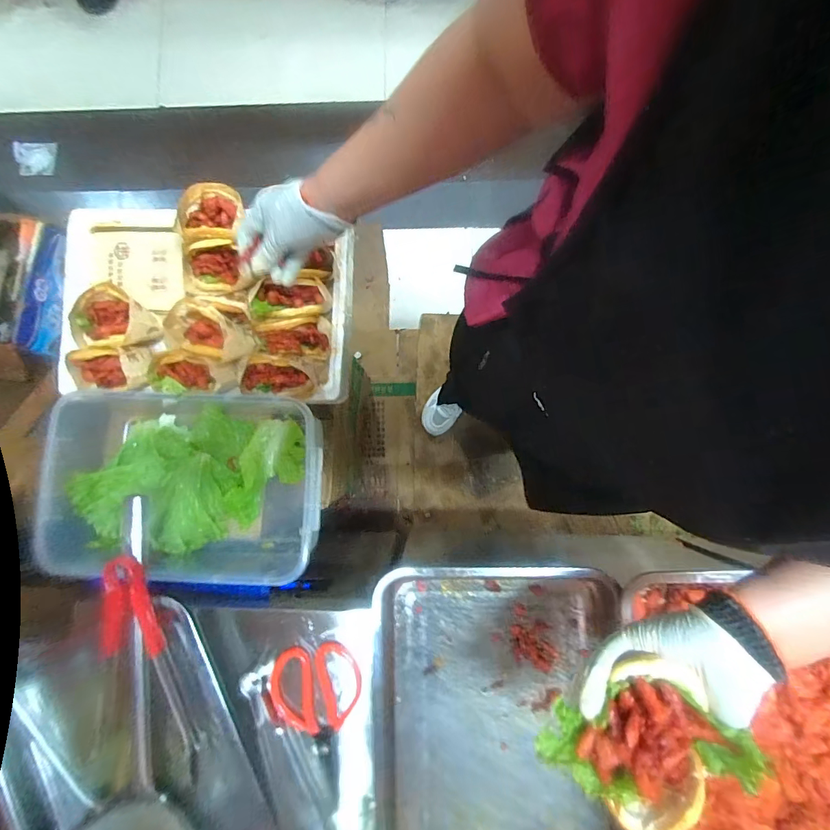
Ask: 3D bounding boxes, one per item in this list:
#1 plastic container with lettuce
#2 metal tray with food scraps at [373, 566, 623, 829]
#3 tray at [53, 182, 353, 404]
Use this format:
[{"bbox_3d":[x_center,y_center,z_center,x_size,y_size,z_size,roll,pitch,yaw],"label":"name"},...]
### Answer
[{"bbox_3d":[-0.335,0.111,0.646,0.391,0.155,0.259,0,78,-1],"label":"plastic container with lettuce"},{"bbox_3d":[0.097,0.407,0.512,0.293,0.040,0.448,0,91,3],"label":"metal tray with food scraps"},{"bbox_3d":[-0.339,-0.181,0.637,0.460,0.104,0.293,3,78,0],"label":"tray"}]

